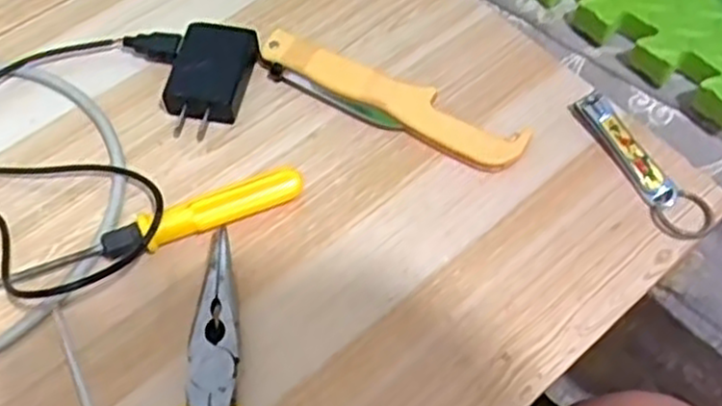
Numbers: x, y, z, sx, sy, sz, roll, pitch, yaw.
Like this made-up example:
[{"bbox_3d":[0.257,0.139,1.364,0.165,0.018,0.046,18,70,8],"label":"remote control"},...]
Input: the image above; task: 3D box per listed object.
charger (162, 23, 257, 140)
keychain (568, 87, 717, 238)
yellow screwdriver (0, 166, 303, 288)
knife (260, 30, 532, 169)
[{"bbox_3d":[-0.083,-0.071,0.420,0.039,0.023,0.066,9,60,8],"label":"charger"},{"bbox_3d":[0.149,-0.023,0.400,0.030,0.014,0.094,-23,60,-10],"label":"keychain"},{"bbox_3d":[-0.100,0.016,0.375,0.151,0.022,0.017,-23,60,-10],"label":"yellow screwdriver"},{"bbox_3d":[0.015,-0.057,0.417,0.152,0.016,0.029,24,63,17],"label":"knife"}]

